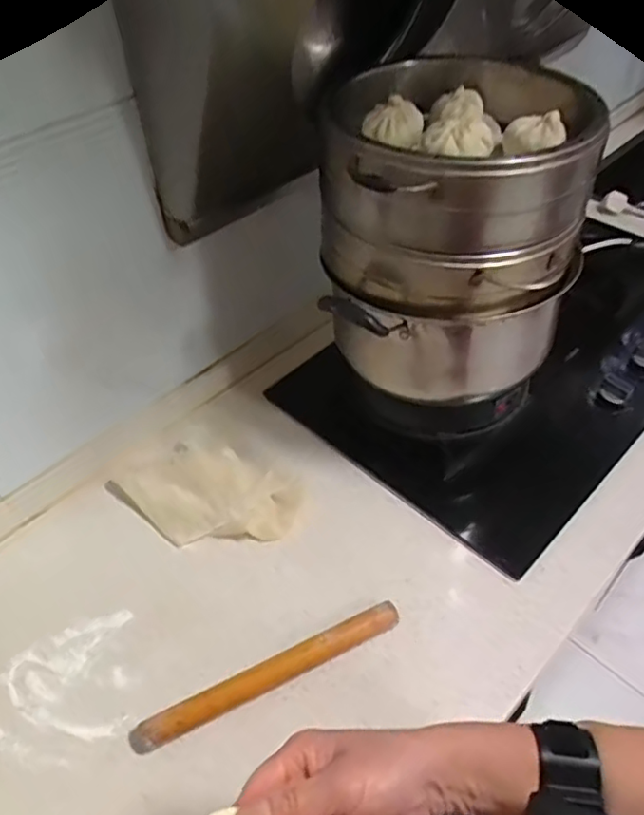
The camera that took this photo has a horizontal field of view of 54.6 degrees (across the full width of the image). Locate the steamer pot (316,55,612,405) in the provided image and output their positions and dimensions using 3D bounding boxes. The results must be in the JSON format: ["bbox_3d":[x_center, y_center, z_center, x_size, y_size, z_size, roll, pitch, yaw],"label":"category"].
[{"bbox_3d":[0.139,-0.192,0.710,0.258,0.304,0.293,6,48,8],"label":"steamer pot"}]

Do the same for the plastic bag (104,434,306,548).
[{"bbox_3d":[-0.142,0.099,0.797,0.222,0.054,0.157,28,54,25],"label":"plastic bag"}]

